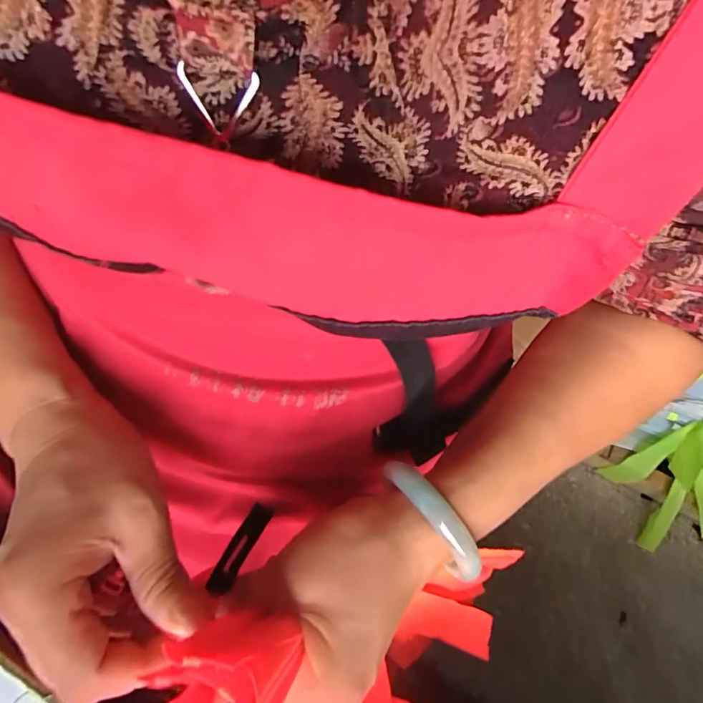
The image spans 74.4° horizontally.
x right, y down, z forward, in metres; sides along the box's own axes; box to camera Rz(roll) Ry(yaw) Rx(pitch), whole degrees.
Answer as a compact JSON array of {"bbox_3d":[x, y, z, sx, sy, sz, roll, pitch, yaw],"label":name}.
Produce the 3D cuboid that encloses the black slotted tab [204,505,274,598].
[{"bbox_3d":[-0.056,0.098,0.232,0.012,0.004,0.047,23,42,8],"label":"black slotted tab"}]

